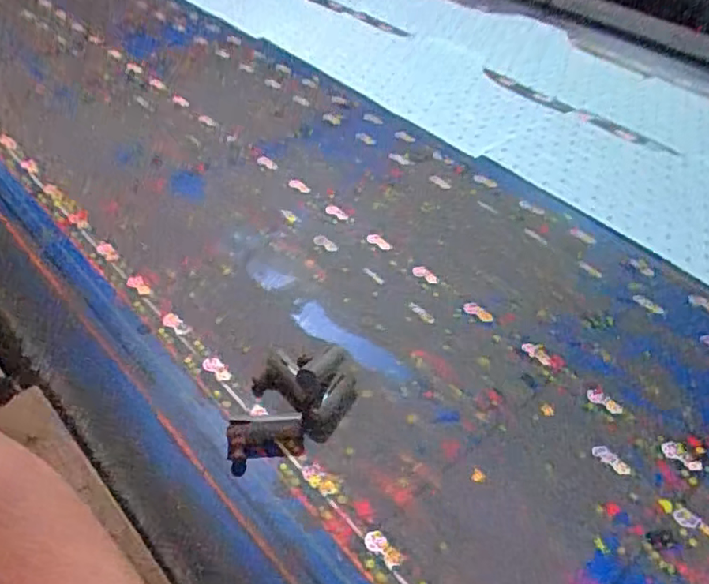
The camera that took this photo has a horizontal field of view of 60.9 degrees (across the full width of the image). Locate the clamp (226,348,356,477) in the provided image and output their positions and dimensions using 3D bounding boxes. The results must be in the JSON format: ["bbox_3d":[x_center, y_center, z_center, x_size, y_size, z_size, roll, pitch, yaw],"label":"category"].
[{"bbox_3d":[-0.056,0.101,0.544,0.088,0.029,0.143,20,48,18],"label":"clamp"}]

